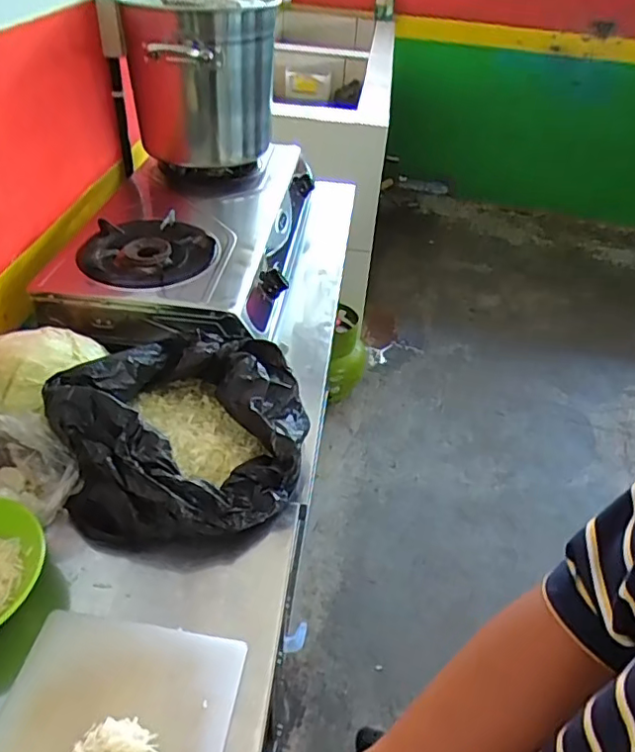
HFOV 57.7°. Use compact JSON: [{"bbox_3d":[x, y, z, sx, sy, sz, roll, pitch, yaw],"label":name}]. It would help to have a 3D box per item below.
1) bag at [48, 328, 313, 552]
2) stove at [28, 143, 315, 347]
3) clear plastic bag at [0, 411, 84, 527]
[{"bbox_3d":[-0.161,0.066,0.706,0.276,0.119,0.244,-12,43,-19],"label":"bag"},{"bbox_3d":[-0.232,-0.279,1.081,0.409,0.116,0.629,2,40,-2],"label":"stove"},{"bbox_3d":[-0.343,0.105,0.655,0.141,0.081,0.096,5,40,1],"label":"clear plastic bag"}]

